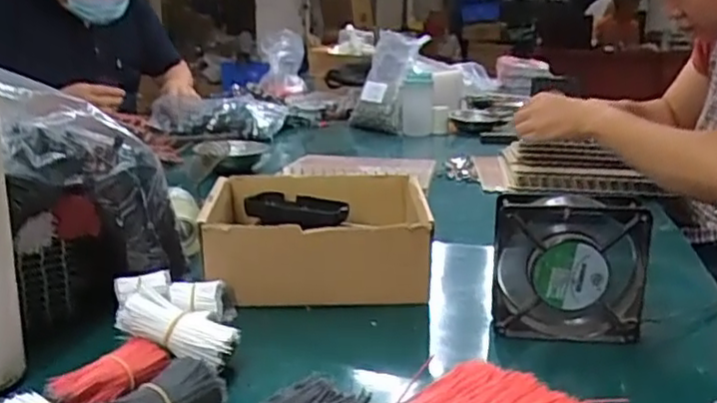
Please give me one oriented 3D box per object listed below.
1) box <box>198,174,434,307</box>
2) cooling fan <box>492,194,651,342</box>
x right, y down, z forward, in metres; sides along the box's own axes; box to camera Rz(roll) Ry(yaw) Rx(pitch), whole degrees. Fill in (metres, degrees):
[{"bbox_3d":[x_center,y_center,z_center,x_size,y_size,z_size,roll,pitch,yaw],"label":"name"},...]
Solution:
[{"bbox_3d":[-0.045,0.035,0.706,0.226,0.089,0.190,1,15,0],"label":"box"},{"bbox_3d":[0.174,0.055,0.562,0.120,0.115,0.037,2,15,4],"label":"cooling fan"}]

